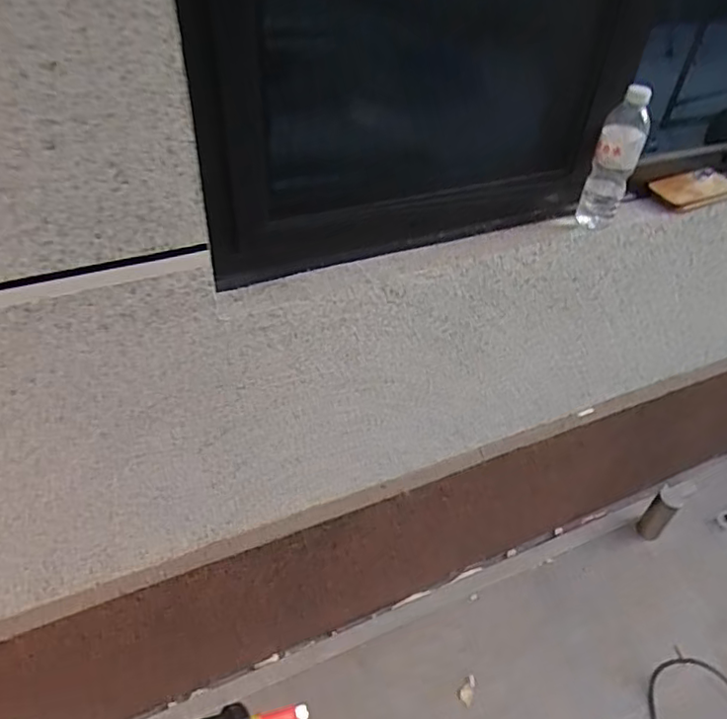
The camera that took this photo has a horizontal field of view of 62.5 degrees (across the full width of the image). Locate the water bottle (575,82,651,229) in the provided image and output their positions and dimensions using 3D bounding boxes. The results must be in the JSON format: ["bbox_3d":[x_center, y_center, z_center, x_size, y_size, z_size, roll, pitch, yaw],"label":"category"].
[{"bbox_3d":[0.400,-0.316,0.952,0.068,0.211,0.055,19,45,16],"label":"water bottle"}]

